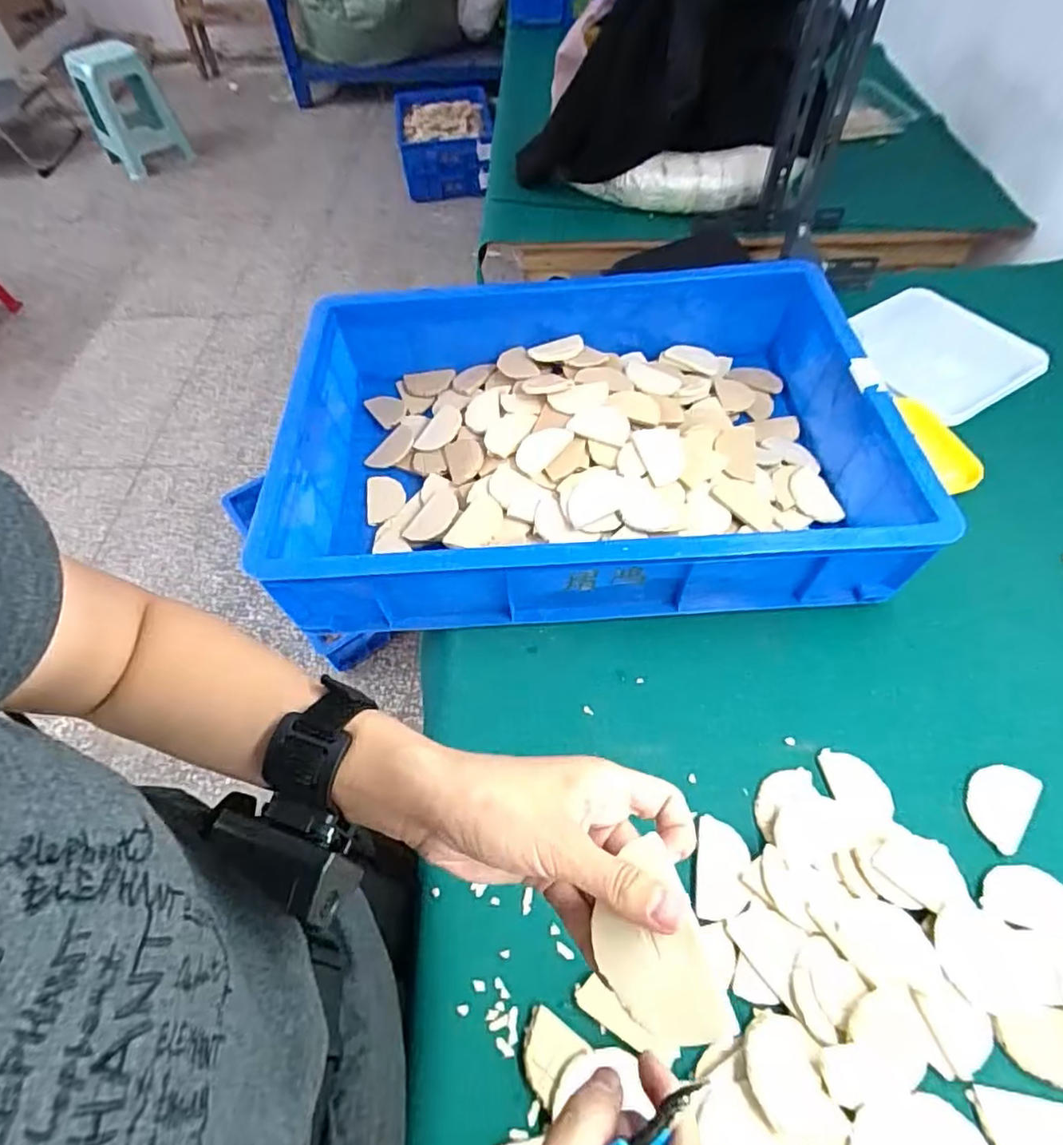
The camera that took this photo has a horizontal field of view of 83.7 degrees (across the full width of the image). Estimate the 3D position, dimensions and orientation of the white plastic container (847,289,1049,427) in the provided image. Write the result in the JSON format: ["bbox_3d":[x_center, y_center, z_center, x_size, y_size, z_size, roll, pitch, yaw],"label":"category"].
[{"bbox_3d":[0.534,-0.301,0.787,0.221,0.026,0.211,-28,58,-14],"label":"white plastic container"}]

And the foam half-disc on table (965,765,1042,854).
[{"bbox_3d":[0.377,0.183,0.478,0.043,0.004,0.073,36,66,26],"label":"foam half-disc on table"}]

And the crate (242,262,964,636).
[{"bbox_3d":[0.044,-0.151,0.658,0.624,0.132,0.425,-4,55,2],"label":"crate"}]

